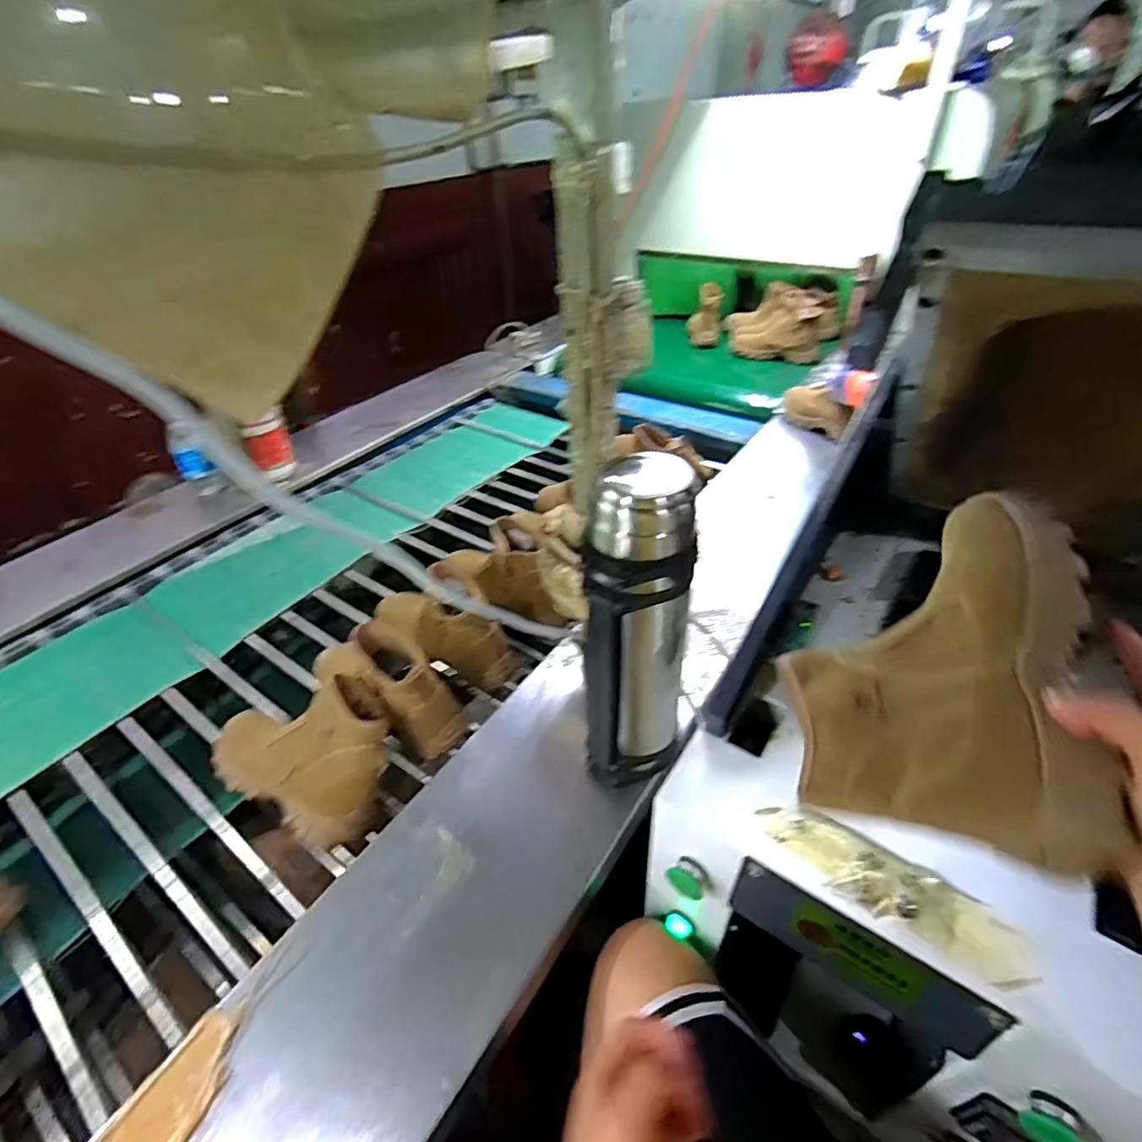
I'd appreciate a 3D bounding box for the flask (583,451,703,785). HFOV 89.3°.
[{"bbox_3d":[0.072,0.087,0.624,0.105,0.429,0.101,3,42,7],"label":"flask"}]

